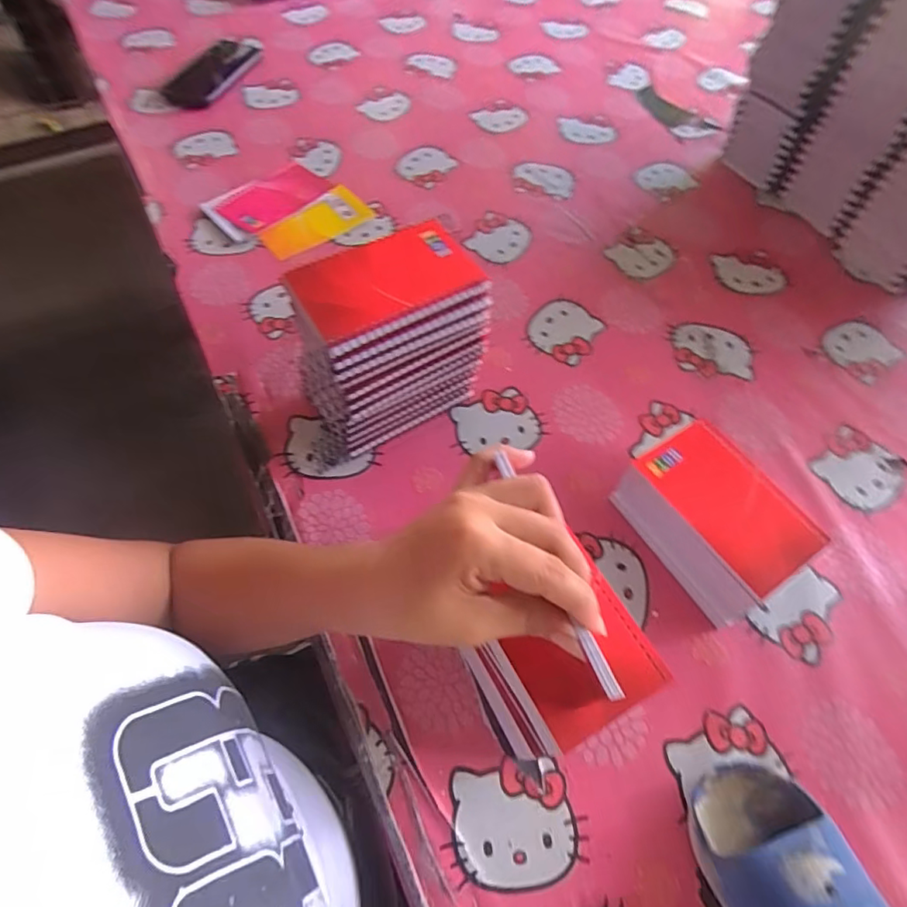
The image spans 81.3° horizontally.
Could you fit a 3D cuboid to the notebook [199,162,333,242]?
[{"bbox_3d":[-0.222,-0.308,0.637,0.085,0.015,0.144,40,67,18],"label":"notebook"}]

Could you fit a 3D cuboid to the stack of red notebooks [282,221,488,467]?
[{"bbox_3d":[-0.060,-0.089,0.444,0.153,0.142,0.094,-25,65,-16],"label":"stack of red notebooks"}]

